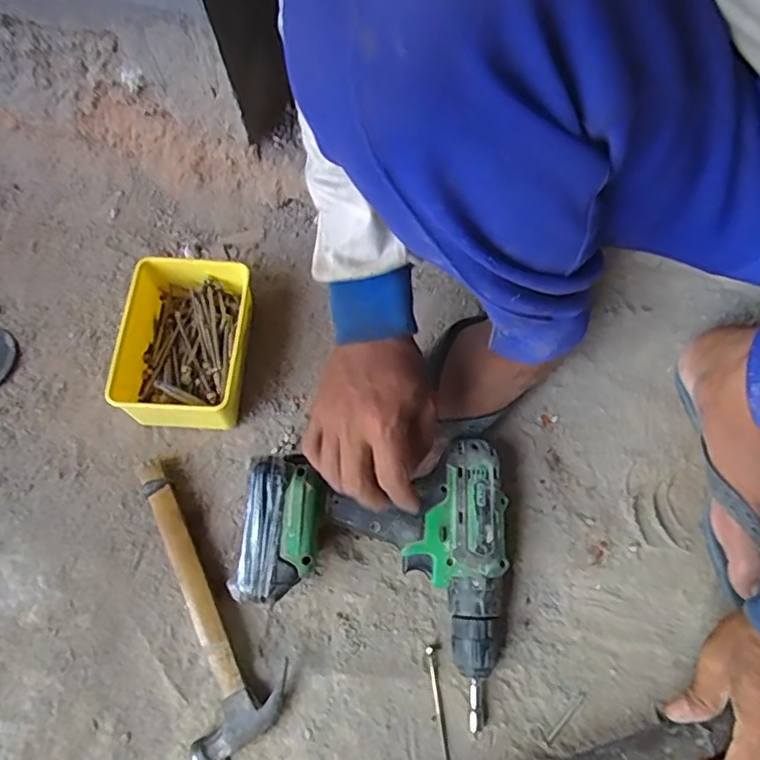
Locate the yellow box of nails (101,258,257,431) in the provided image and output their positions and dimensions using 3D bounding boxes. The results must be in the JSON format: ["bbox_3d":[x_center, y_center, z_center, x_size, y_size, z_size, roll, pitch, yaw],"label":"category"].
[{"bbox_3d":[-0.187,-0.032,0.589,0.112,0.074,0.159,2,69,4],"label":"yellow box of nails"}]

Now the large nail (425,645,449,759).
[{"bbox_3d":[0.050,0.274,0.504,0.007,0.004,0.093,-9,69,0],"label":"large nail"}]

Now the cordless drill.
[{"bbox_3d":[-0.003,0.155,0.502,0.219,0.065,0.212,2,70,1],"label":"cordless drill"}]

